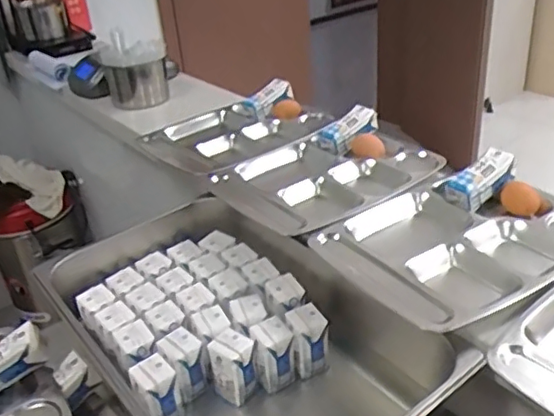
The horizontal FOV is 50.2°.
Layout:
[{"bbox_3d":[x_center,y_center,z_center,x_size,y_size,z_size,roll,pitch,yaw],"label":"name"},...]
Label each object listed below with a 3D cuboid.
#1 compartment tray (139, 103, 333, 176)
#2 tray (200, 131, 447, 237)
[{"bbox_3d":[-0.080,-0.143,1.130,0.319,0.038,0.237,-28,37,-33],"label":"compartment tray"},{"bbox_3d":[0.082,-0.044,0.961,0.323,0.044,0.250,-23,35,-28],"label":"tray"}]

